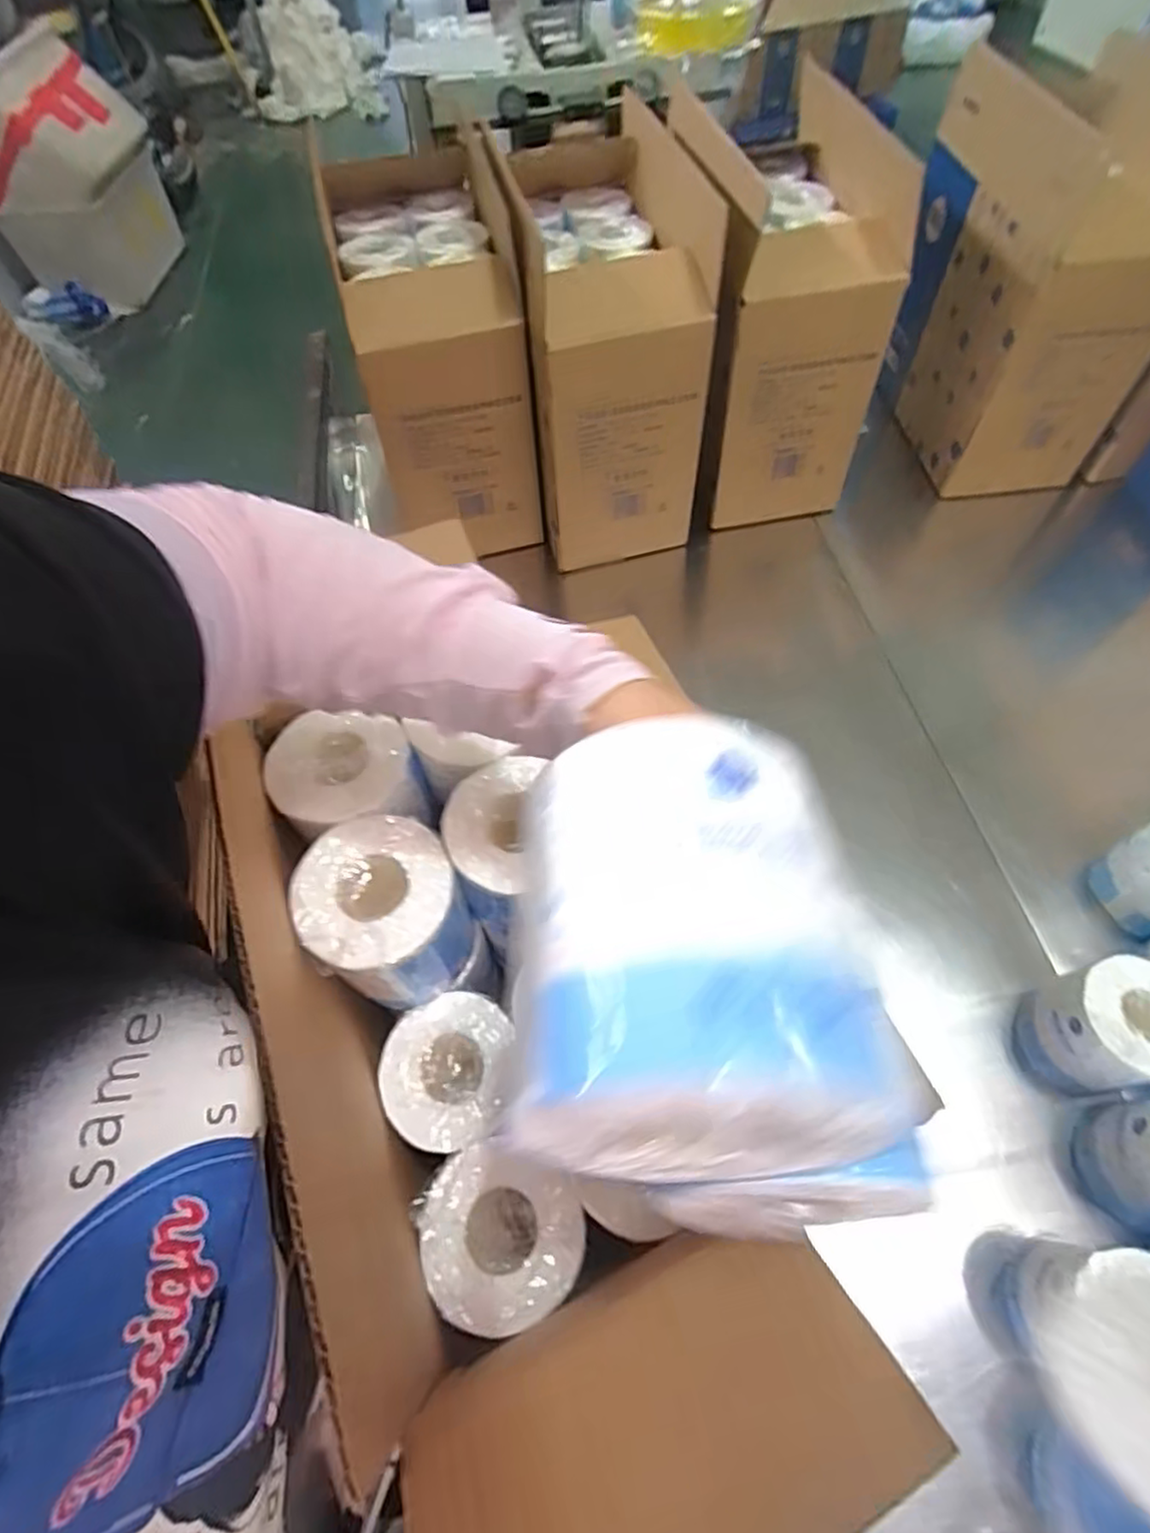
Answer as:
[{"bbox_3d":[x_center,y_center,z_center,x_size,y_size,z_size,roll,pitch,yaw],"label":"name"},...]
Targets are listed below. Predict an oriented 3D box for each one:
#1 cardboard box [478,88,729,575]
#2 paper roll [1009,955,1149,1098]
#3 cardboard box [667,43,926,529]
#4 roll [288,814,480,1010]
[{"bbox_3d":[0.054,-0.584,0.941,0.225,0.392,0.412,-3,59,2],"label":"cardboard box"},{"bbox_3d":[0.474,0.236,0.597,0.098,0.113,0.095,-2,59,3],"label":"paper roll"},{"bbox_3d":[0.304,-0.646,0.969,0.216,0.381,0.410,2,59,5],"label":"cardboard box"},{"bbox_3d":[-0.124,0.101,0.457,0.097,0.105,0.097,-2,59,3],"label":"roll"}]

